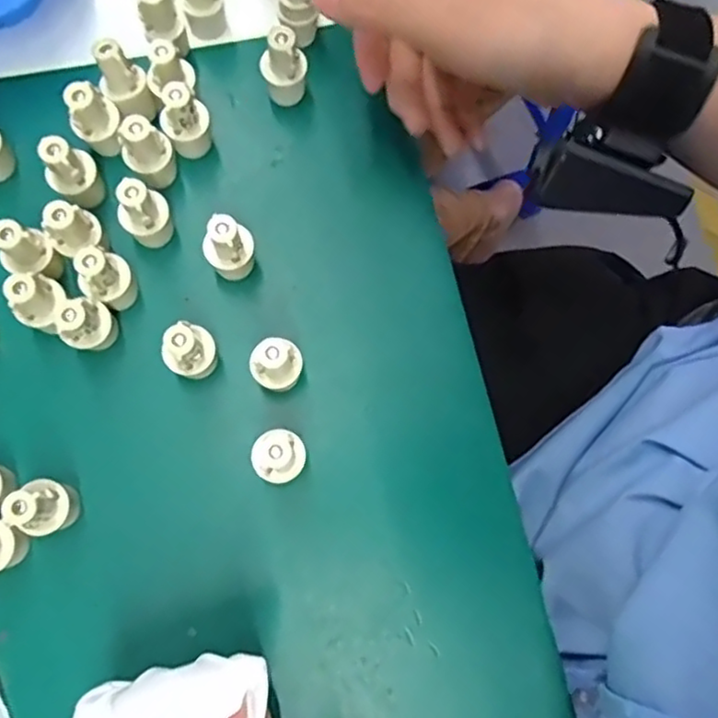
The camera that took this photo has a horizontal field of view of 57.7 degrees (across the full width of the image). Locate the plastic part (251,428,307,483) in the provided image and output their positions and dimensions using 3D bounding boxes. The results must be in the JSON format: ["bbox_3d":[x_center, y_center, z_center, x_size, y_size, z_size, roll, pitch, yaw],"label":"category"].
[{"bbox_3d":[-0.035,0.044,0.294,0.024,0.042,0.022,0,78,-1],"label":"plastic part"}]

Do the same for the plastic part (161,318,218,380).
[{"bbox_3d":[-0.078,-0.003,0.305,0.018,0.043,0.023,43,81,7],"label":"plastic part"}]

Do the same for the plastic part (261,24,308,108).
[{"bbox_3d":[-0.039,-0.150,0.339,0.018,0.042,0.018,0,78,-1],"label":"plastic part"}]

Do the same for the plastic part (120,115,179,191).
[{"bbox_3d":[-0.104,-0.102,0.326,0.023,0.042,0.018,-31,81,-7],"label":"plastic part"}]

